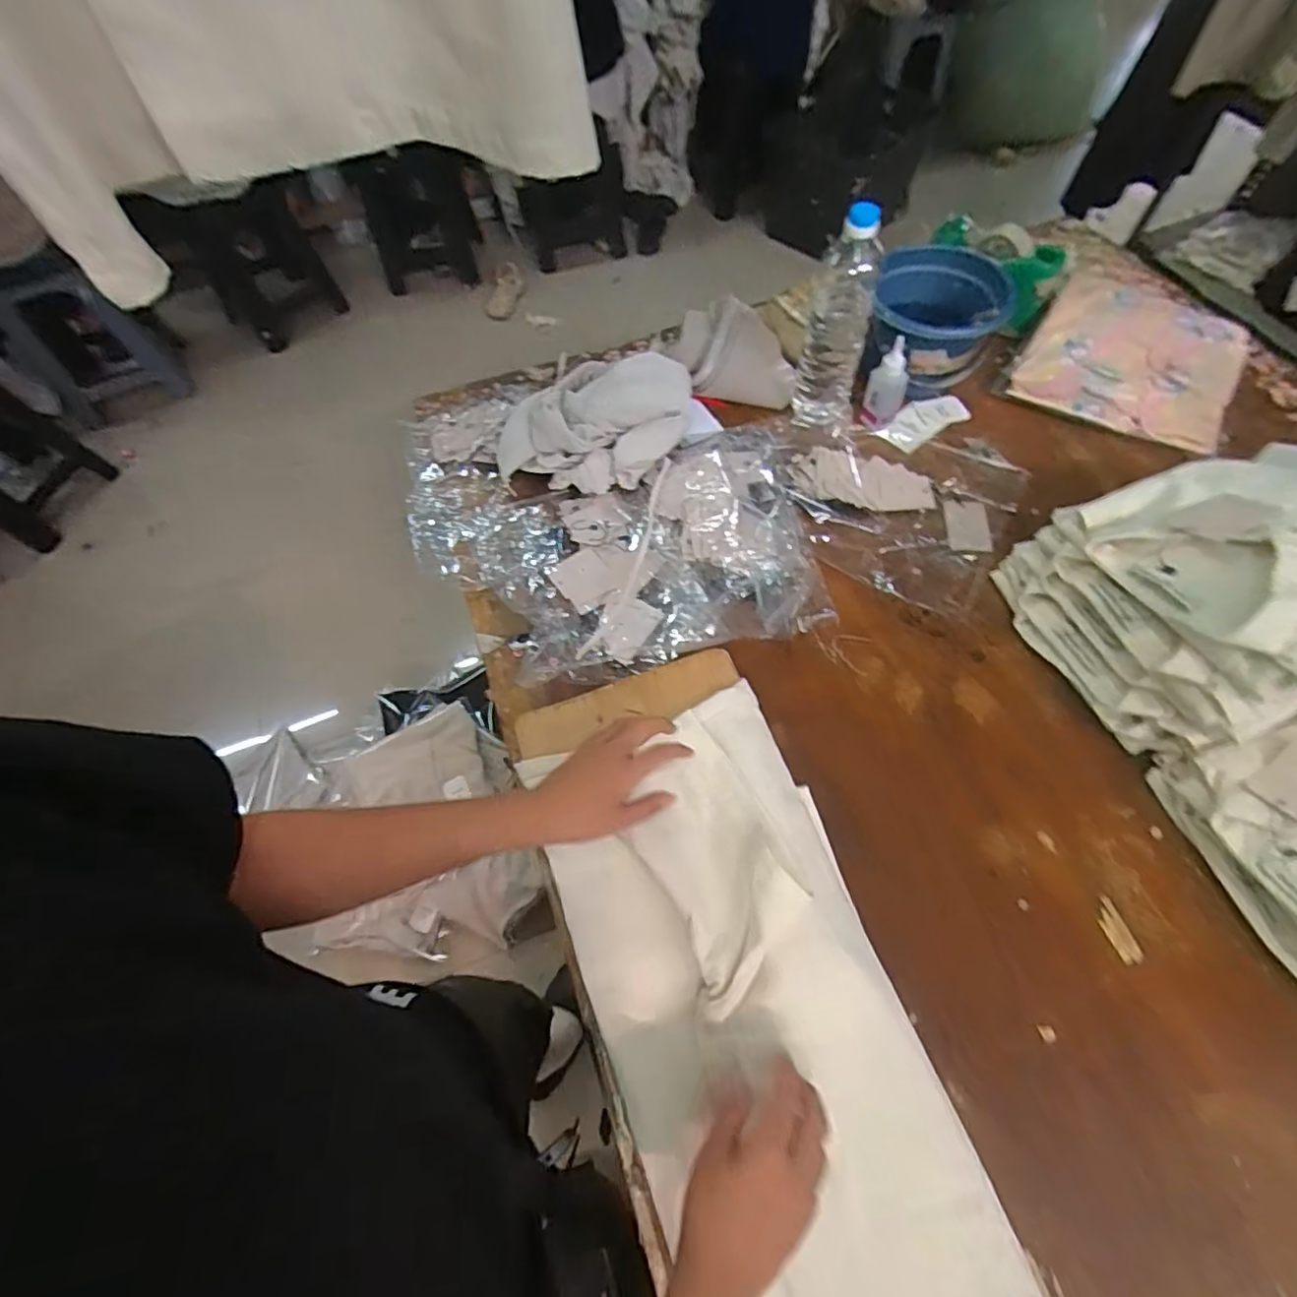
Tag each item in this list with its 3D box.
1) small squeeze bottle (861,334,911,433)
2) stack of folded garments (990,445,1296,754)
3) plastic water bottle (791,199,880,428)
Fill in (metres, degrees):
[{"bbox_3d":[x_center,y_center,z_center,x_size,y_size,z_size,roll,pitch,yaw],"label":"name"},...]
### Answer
[{"bbox_3d":[0.325,-0.359,0.829,0.050,0.109,0.046,27,67,16],"label":"small squeeze bottle"},{"bbox_3d":[0.571,-0.059,0.607,0.276,0.228,0.268,-12,62,-3],"label":"stack of folded garments"},{"bbox_3d":[0.246,-0.417,0.786,0.080,0.254,0.068,13,64,10],"label":"plastic water bottle"}]

